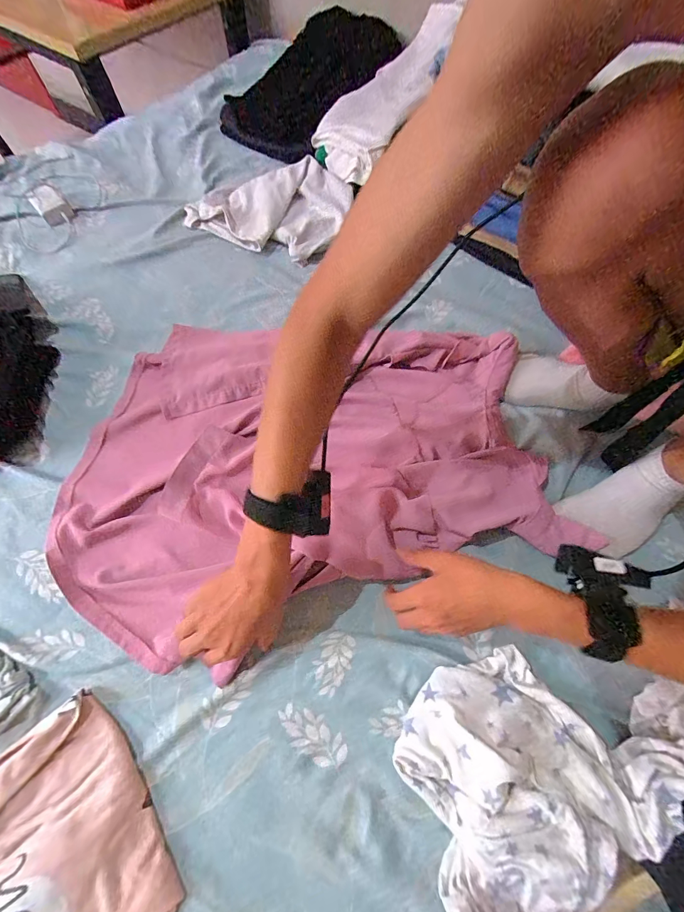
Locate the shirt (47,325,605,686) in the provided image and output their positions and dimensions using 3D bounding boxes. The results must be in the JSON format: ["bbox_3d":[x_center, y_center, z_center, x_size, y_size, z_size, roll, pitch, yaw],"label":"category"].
[{"bbox_3d":[-0.042,-0.008,0.502,0.653,0.042,0.435,-9,65,-4],"label":"shirt"}]

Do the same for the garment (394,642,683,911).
[{"bbox_3d":[0.234,0.304,0.367,0.345,0.061,0.205,-20,67,-9],"label":"garment"}]

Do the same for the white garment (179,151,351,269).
[{"bbox_3d":[-0.131,-0.490,0.699,0.286,0.066,0.209,18,66,8],"label":"white garment"}]

